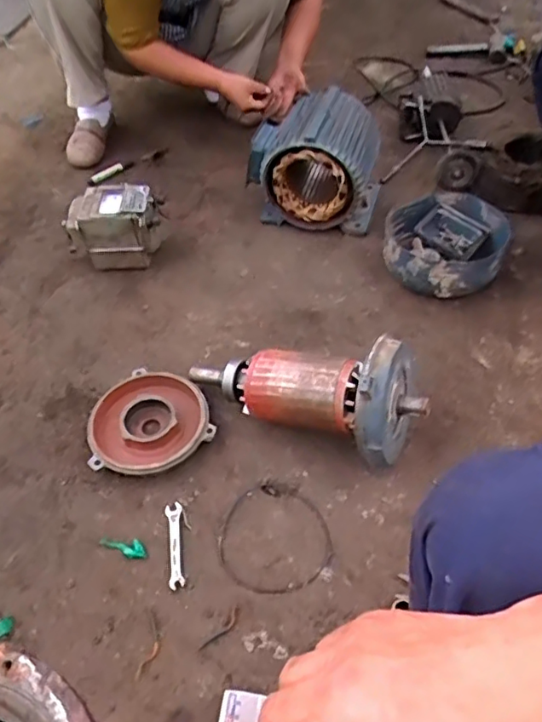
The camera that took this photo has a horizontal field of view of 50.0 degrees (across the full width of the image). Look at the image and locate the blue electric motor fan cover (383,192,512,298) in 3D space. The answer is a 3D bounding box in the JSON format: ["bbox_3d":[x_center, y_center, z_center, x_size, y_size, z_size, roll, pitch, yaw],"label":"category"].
[{"bbox_3d":[0.320,-0.213,1.094,0.221,0.093,0.214,21,52,17],"label":"blue electric motor fan cover"}]

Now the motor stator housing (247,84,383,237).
[{"bbox_3d":[0.093,-0.407,1.177,0.264,0.198,0.186,12,50,10],"label":"motor stator housing"}]

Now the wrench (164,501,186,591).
[{"bbox_3d":[-0.130,0.249,0.789,0.022,0.007,0.117,-7,49,-6],"label":"wrench"}]

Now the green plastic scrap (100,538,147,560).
[{"bbox_3d":[-0.197,0.250,0.788,0.066,0.008,0.026,20,52,16],"label":"green plastic scrap"}]

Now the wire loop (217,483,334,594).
[{"bbox_3d":[0.008,0.240,0.787,0.155,0.010,0.149,23,53,18],"label":"wire loop"}]

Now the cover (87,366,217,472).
[{"bbox_3d":[-0.194,0.096,0.903,0.182,0.043,0.168,-24,53,-19],"label":"cover"}]

